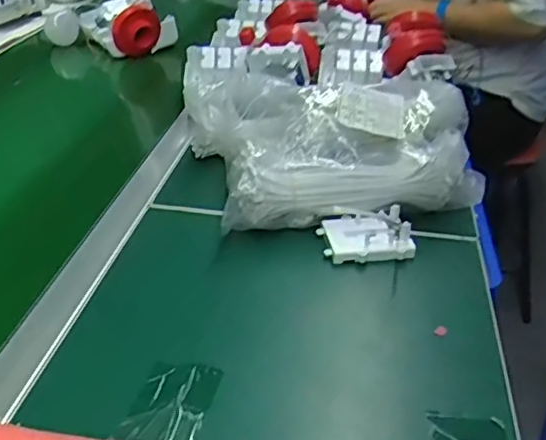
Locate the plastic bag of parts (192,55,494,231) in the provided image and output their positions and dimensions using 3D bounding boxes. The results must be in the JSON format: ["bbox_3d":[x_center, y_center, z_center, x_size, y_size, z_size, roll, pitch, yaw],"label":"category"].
[{"bbox_3d":[0.071,-0.084,0.697,0.321,0.100,0.206,-3,33,-5],"label":"plastic bag of parts"}]

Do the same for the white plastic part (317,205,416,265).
[{"bbox_3d":[0.094,0.014,0.617,0.087,0.026,0.061,0,32,-2],"label":"white plastic part"}]

